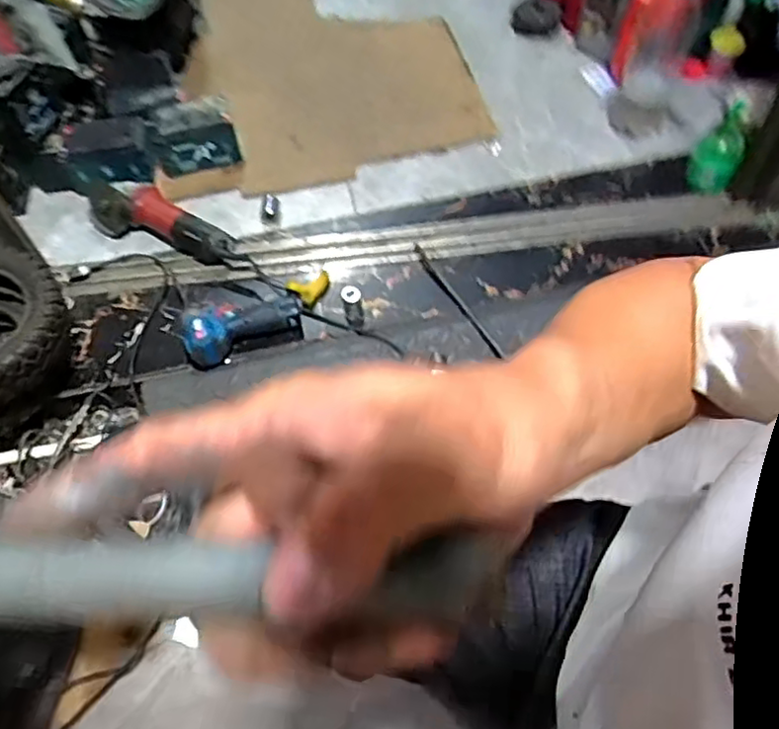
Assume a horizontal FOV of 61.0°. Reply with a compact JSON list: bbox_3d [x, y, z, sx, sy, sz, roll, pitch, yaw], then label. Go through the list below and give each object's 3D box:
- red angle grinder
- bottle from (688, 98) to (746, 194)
[{"bbox_3d":[-0.406,-0.262,1.183,0.330,0.084,0.086,17,59,14],"label":"red angle grinder"},{"bbox_3d":[0.599,-0.389,1.202,0.082,0.126,0.088,24,61,18],"label":"bottle"}]

